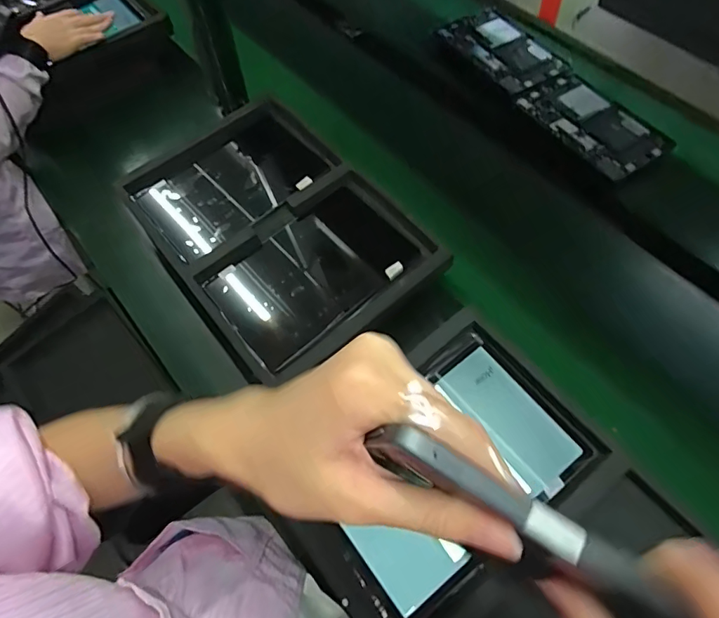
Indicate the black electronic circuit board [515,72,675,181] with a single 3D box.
[{"bbox_3d":[0.437,-0.351,0.864,0.171,0.008,0.256,-33,66,-16],"label":"black electronic circuit board"}]

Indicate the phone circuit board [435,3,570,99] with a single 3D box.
[{"bbox_3d":[0.301,-0.549,0.977,0.157,0.012,0.258,-28,65,-14],"label":"phone circuit board"}]

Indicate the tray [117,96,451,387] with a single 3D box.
[{"bbox_3d":[-0.110,-0.130,0.669,0.326,0.052,0.418,-34,66,-16],"label":"tray"}]

